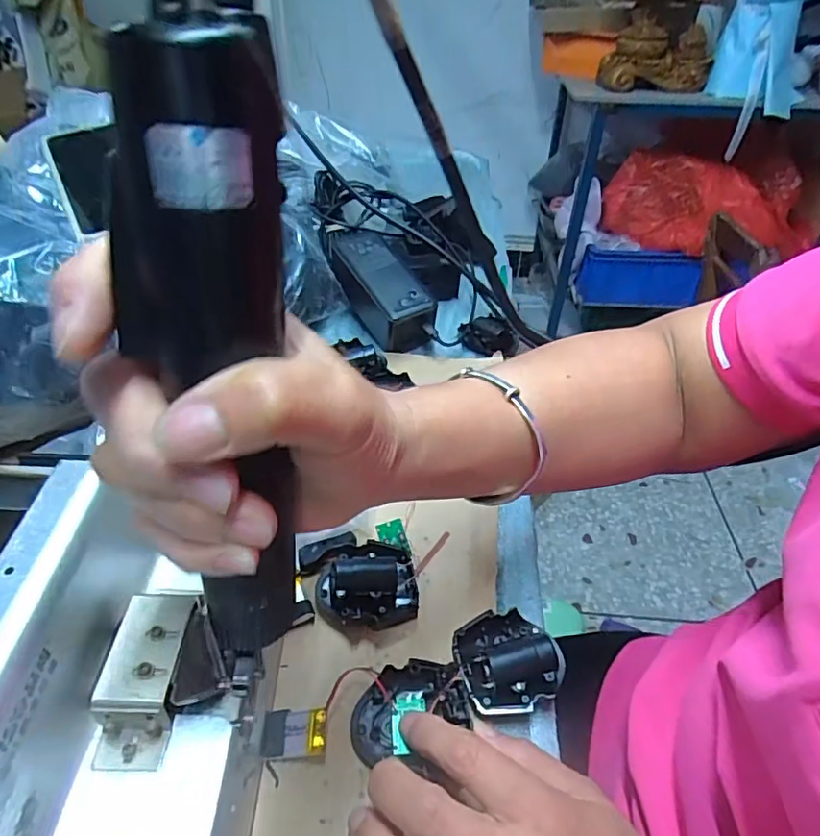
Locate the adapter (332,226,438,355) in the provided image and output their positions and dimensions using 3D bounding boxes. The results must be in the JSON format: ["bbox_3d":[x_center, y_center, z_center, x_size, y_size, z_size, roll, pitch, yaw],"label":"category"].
[{"bbox_3d":[-0.027,-0.125,0.551,0.057,0.053,0.138,-18,51,-22],"label":"adapter"}]

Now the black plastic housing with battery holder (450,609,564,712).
[{"bbox_3d":[0.055,0.133,0.311,0.056,0.022,0.056,-4,37,3],"label":"black plastic housing with battery holder"}]

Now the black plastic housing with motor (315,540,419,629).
[{"bbox_3d":[-0.026,0.099,0.338,0.059,0.022,0.048,-3,42,-6],"label":"black plastic housing with motor"}]

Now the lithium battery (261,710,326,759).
[{"bbox_3d":[-0.057,0.155,0.276,0.033,0.004,0.021,-10,52,16],"label":"lithium battery"}]

